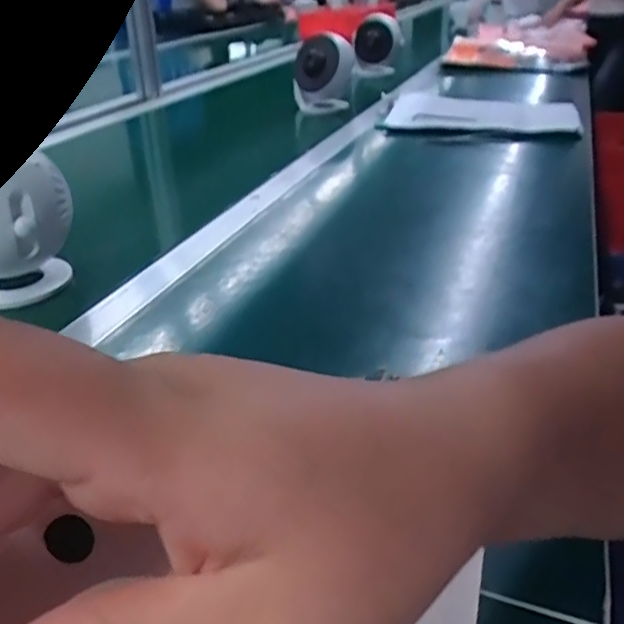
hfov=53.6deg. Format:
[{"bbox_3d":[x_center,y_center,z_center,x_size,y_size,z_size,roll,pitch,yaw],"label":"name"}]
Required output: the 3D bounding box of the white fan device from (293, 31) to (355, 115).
[{"bbox_3d":[0.019,-0.419,1.115,0.102,0.149,0.073,-4,25,1],"label":"white fan device"}]

